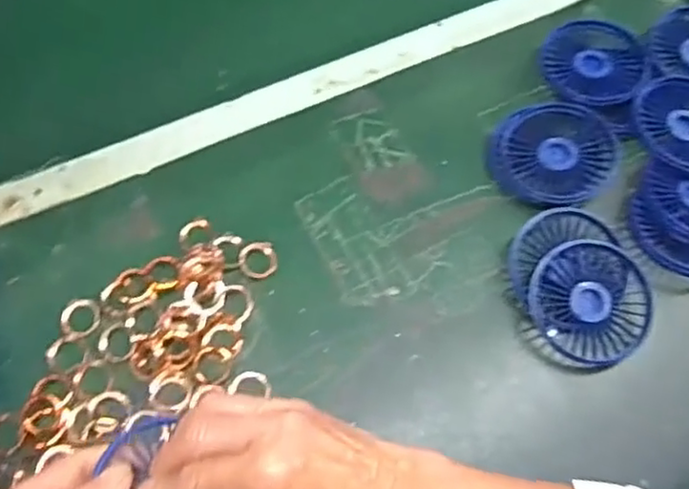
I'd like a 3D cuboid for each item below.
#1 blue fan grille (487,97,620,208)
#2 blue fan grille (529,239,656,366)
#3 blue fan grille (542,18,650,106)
[{"bbox_3d":[0.167,-0.072,0.537,0.093,0.025,0.083,22,67,11],"label":"blue fan grille"},{"bbox_3d":[0.181,0.040,0.490,0.086,0.030,0.086,0,65,1],"label":"blue fan grille"},{"bbox_3d":[0.213,-0.156,0.574,0.083,0.016,0.091,0,65,1],"label":"blue fan grille"}]

